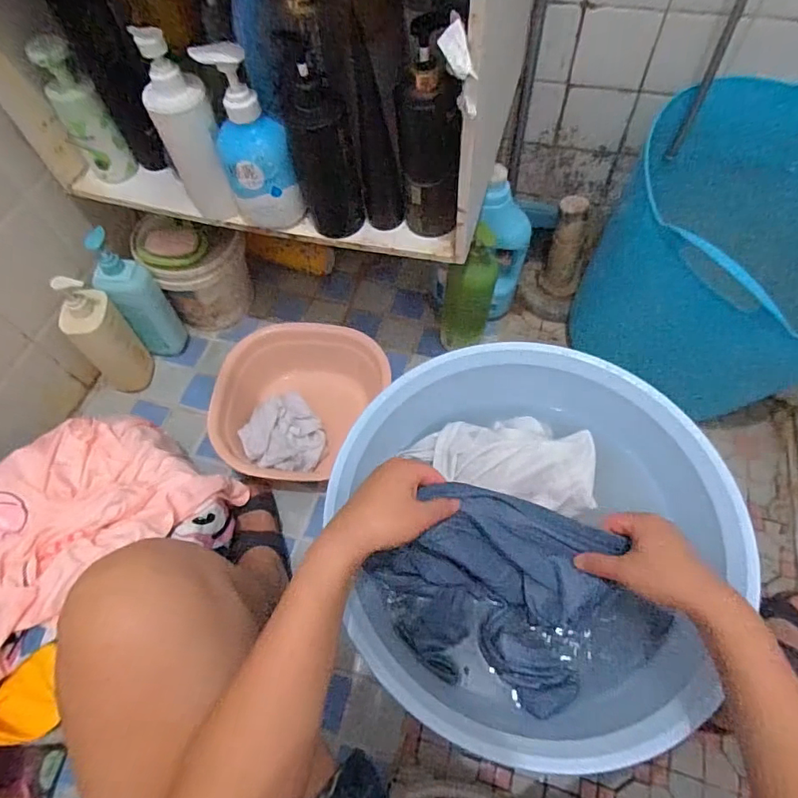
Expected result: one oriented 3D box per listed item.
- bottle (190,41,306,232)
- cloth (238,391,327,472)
[{"bbox_3d":[-0.166,-0.282,0.572,0.075,0.191,0.077,-20,62,-7],"label":"bottle"},{"bbox_3d":[-0.183,0.062,0.817,0.135,0.049,0.125,36,69,21],"label":"cloth"}]

